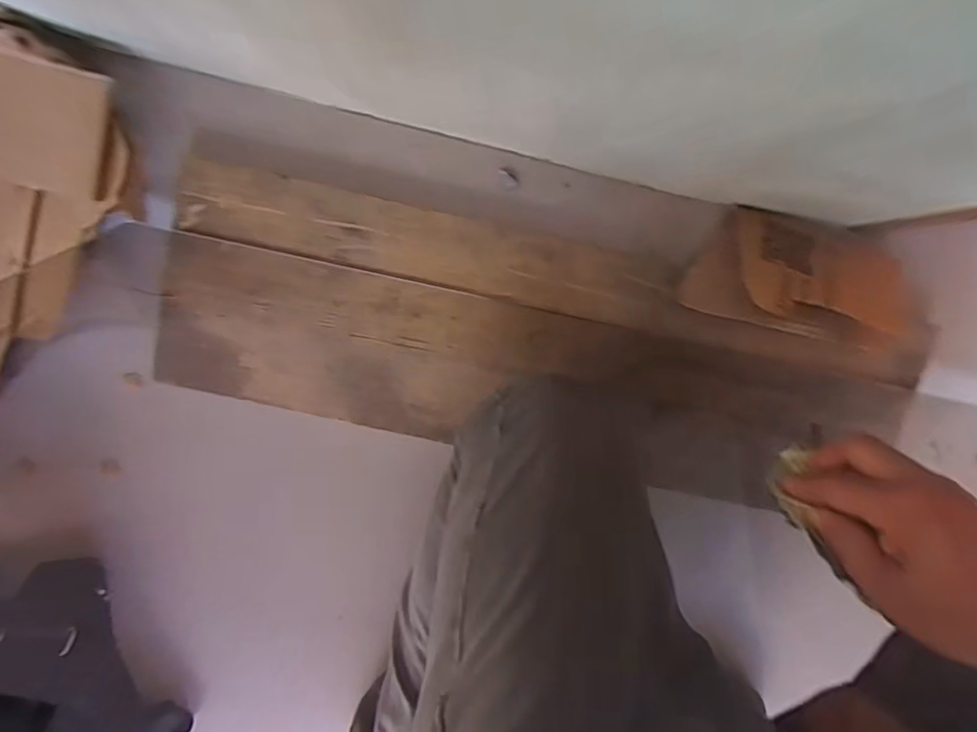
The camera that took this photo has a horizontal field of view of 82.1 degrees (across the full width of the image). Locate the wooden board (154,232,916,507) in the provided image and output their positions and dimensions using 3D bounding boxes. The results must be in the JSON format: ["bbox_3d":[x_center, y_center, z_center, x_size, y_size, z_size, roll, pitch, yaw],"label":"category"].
[{"bbox_3d":[0.044,0.021,0.559,0.733,0.021,0.149,12,99,-1],"label":"wooden board"}]

